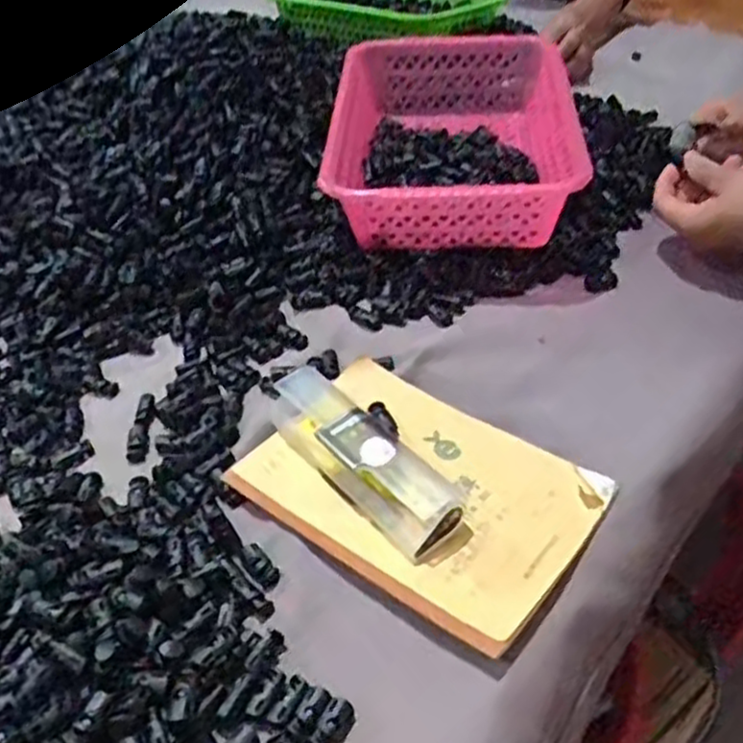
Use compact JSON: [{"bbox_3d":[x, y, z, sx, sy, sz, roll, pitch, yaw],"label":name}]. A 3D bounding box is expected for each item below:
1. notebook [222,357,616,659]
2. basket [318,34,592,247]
[{"bbox_3d":[0.029,0.073,0.484,0.207,0.025,0.142,27,48,29],"label":"notebook"},{"bbox_3d":[0.072,-0.219,0.705,0.213,0.087,0.289,1,41,3],"label":"basket"}]

